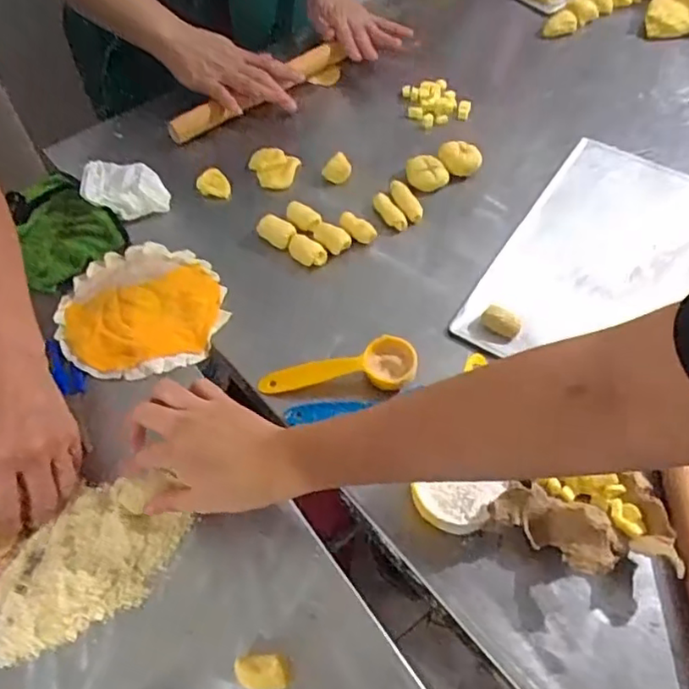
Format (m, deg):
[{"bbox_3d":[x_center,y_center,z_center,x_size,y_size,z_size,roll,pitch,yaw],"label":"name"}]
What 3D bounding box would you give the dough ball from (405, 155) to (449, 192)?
[{"bbox_3d":[0.094,-0.194,0.716,0.048,0.020,0.040,6,59,5],"label":"dough ball"}]

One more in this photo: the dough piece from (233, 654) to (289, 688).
[{"bbox_3d":[-0.059,0.235,0.451,0.037,0.019,0.023,-1,59,0],"label":"dough piece"}]

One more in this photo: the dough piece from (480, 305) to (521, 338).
[{"bbox_3d":[0.152,-0.022,0.610,0.037,0.021,0.024,20,61,12],"label":"dough piece"}]

